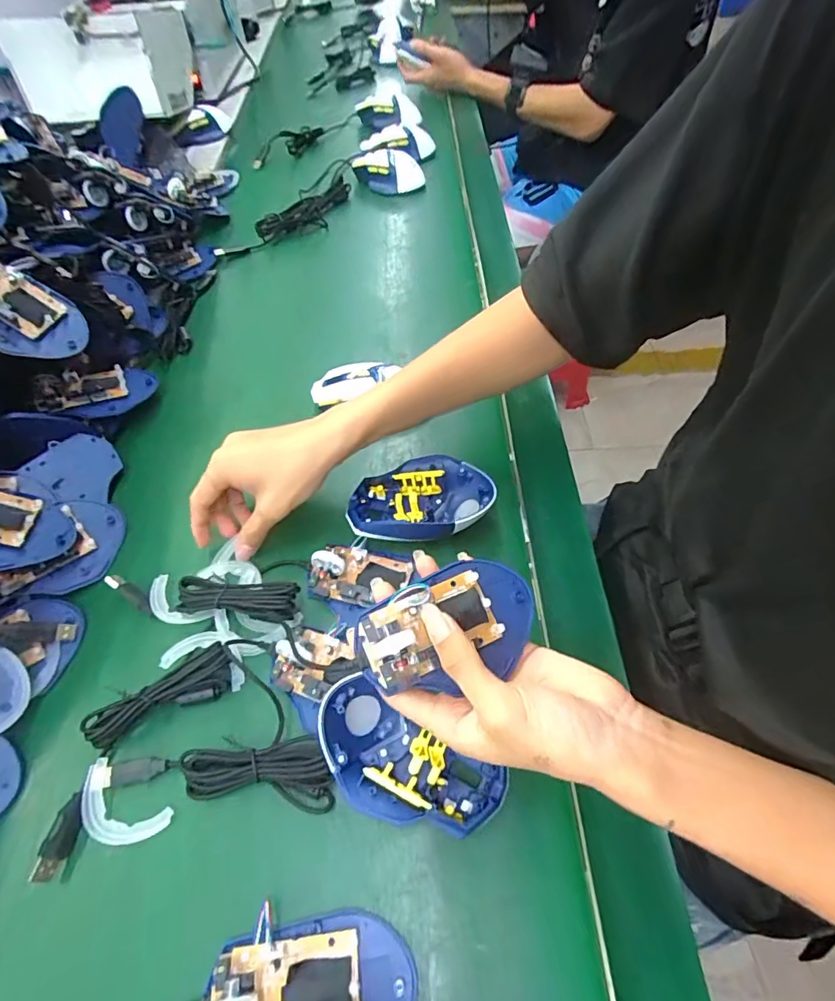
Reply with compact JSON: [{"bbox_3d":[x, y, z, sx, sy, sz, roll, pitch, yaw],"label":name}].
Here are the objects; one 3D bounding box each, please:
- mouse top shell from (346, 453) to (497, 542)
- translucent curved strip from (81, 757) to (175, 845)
[{"bbox_3d":[0.001,0.005,0.426,0.117,0.042,0.077,-10,56,-2],"label":"mouse top shell"},{"bbox_3d":[-0.193,0.199,0.319,0.065,0.006,0.034,24,61,19],"label":"translucent curved strip"}]

